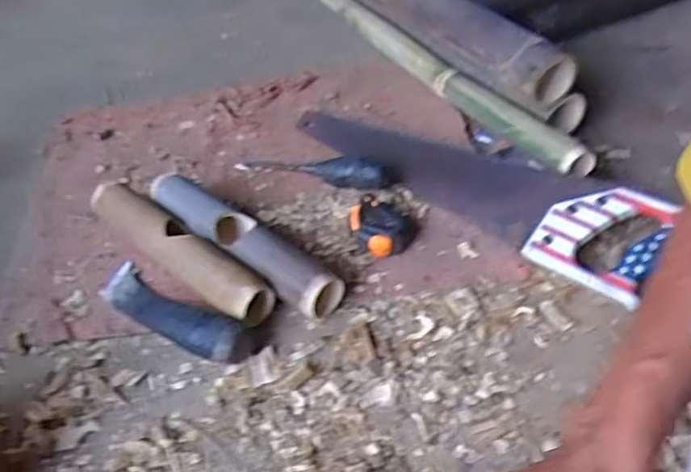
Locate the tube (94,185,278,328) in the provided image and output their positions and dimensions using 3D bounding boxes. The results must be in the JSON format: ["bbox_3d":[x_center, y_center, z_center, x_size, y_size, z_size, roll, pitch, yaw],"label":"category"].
[{"bbox_3d":[-0.188,0.011,0.703,0.279,0.053,0.048,30,54,32],"label":"tube"}]

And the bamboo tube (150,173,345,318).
[{"bbox_3d":[-0.116,0.002,0.702,0.277,0.057,0.057,29,53,31],"label":"bamboo tube"}]

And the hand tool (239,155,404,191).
[{"bbox_3d":[-0.042,-0.092,0.803,0.217,0.041,0.040,11,46,17],"label":"hand tool"}]

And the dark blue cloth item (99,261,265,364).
[{"bbox_3d":[-0.175,0.072,0.651,0.217,0.038,0.054,23,50,27],"label":"dark blue cloth item"}]

